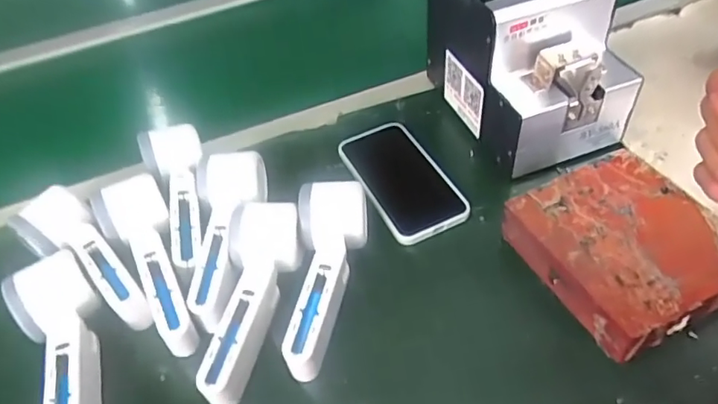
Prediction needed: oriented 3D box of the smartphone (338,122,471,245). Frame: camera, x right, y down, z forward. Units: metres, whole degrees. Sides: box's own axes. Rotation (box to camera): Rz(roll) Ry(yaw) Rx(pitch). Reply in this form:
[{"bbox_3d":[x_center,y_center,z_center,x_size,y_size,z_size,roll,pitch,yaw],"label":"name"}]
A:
[{"bbox_3d":[0.039,-0.026,0.525,0.079,0.015,0.145,-21,47,-12],"label":"smartphone"}]

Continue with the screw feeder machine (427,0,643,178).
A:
[{"bbox_3d":[0.163,-0.146,0.530,0.128,0.143,0.170,-19,47,-10],"label":"screw feeder machine"}]

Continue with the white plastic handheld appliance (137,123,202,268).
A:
[{"bbox_3d":[-0.156,-0.015,0.480,0.050,0.034,0.151,-19,47,-11],"label":"white plastic handheld appliance"}]

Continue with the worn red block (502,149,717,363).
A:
[{"bbox_3d":[0.210,0.033,0.436,0.132,0.035,0.149,-23,48,-14],"label":"worn red block"}]

